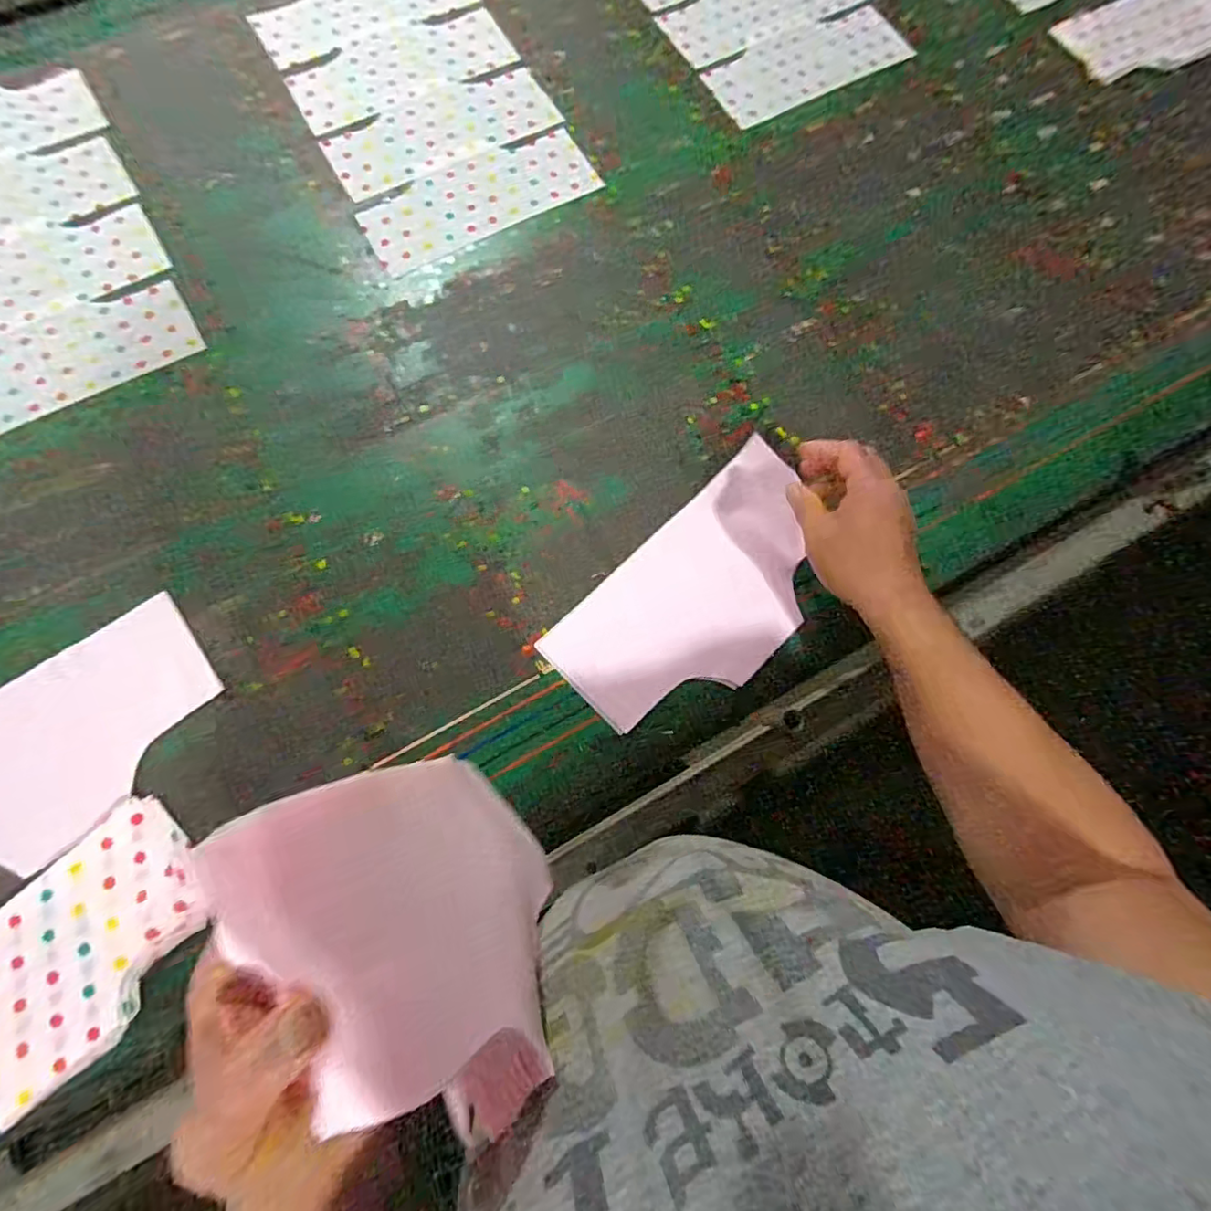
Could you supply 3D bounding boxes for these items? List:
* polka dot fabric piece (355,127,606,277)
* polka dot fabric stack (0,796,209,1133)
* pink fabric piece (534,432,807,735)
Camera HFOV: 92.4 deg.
[{"bbox_3d":[-0.153,-0.496,0.703,0.286,0.005,0.122,-32,76,-11],"label":"polka dot fabric piece"},{"bbox_3d":[-0.452,0.300,0.449,0.282,0.024,0.142,-42,80,-13],"label":"polka dot fabric stack"},{"bbox_3d":[0.091,-0.007,0.560,0.282,0.061,0.164,-42,78,-12],"label":"pink fabric piece"}]

